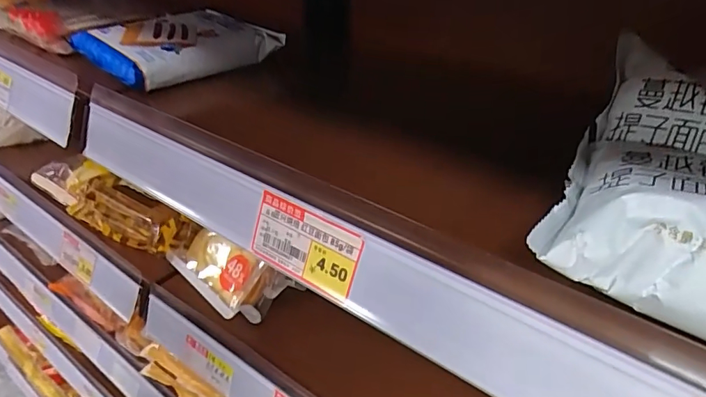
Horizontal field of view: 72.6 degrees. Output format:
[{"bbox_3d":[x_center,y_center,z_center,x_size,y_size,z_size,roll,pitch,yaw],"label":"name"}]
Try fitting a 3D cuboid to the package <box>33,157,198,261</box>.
[{"bbox_3d":[-0.271,0.003,0.530,0.245,0.055,0.050,22,41,27],"label":"package"}]

